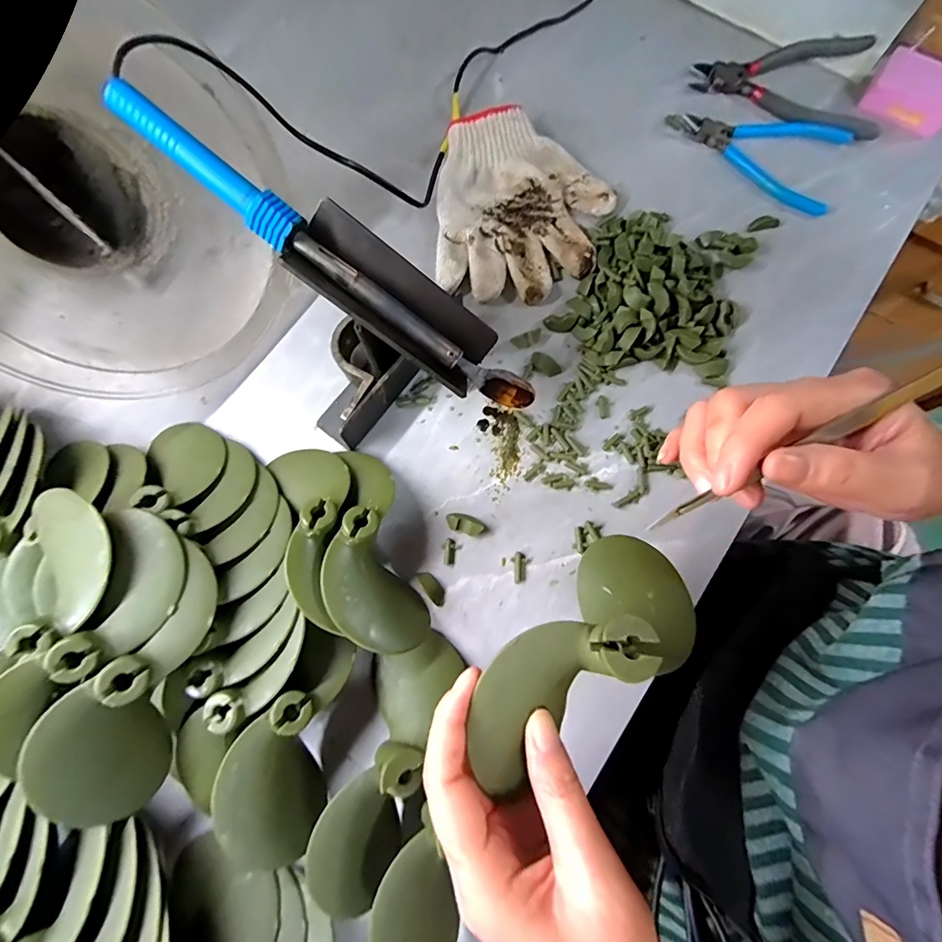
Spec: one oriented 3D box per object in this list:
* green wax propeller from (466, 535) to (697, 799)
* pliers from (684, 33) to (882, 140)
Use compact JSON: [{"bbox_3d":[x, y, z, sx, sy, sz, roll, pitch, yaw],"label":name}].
[{"bbox_3d":[0.061,0.084,0.220,0.149,0.055,0.058,-33,77,-27],"label":"green wax propeller"},{"bbox_3d":[0.311,-0.385,0.433,0.174,0.013,0.111,25,77,6],"label":"pliers"}]

